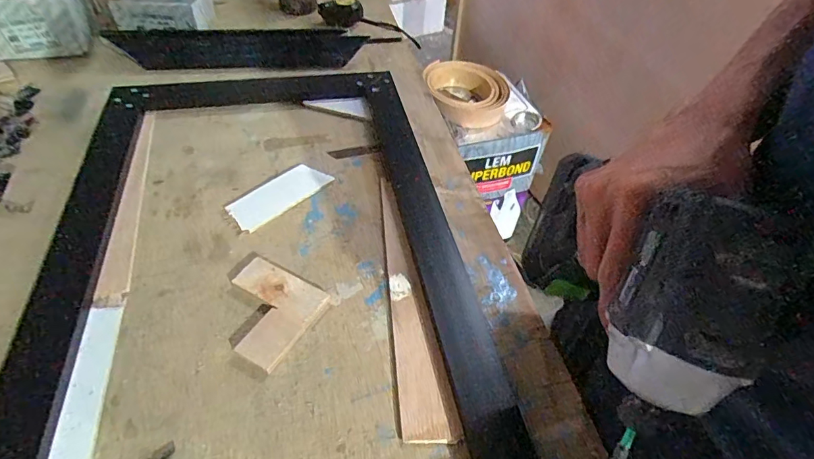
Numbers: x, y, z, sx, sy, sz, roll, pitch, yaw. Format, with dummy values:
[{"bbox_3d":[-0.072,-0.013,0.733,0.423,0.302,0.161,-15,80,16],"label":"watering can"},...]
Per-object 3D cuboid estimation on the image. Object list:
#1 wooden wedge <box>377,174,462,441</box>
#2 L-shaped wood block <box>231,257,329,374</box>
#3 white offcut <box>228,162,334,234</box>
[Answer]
[{"bbox_3d":[-0.006,0.058,0.458,0.043,0.007,0.299,-5,48,-10],"label":"wooden wedge"},{"bbox_3d":[-0.135,0.076,0.429,0.092,0.010,0.089,24,50,17],"label":"L-shaped wood block"},{"bbox_3d":[-0.151,-0.042,0.541,0.054,0.007,0.121,34,53,24],"label":"white offcut"}]

